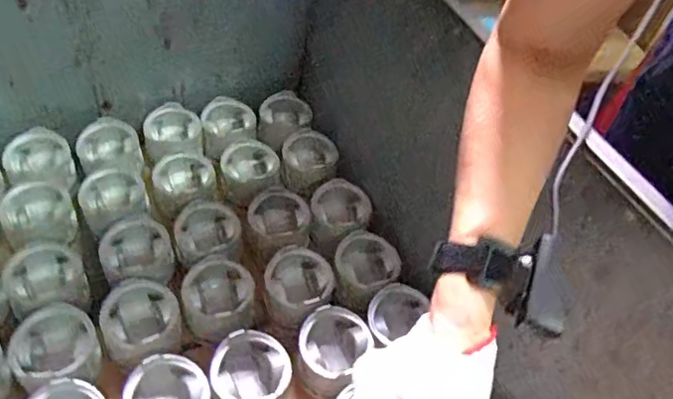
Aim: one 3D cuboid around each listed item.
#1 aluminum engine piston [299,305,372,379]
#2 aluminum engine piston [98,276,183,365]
[{"bbox_3d":[-0.006,0.209,0.801,0.091,0.071,0.097,4,46,-4],"label":"aluminum engine piston"},{"bbox_3d":[-0.276,0.177,0.802,0.104,0.097,0.106,-21,52,-24],"label":"aluminum engine piston"}]

